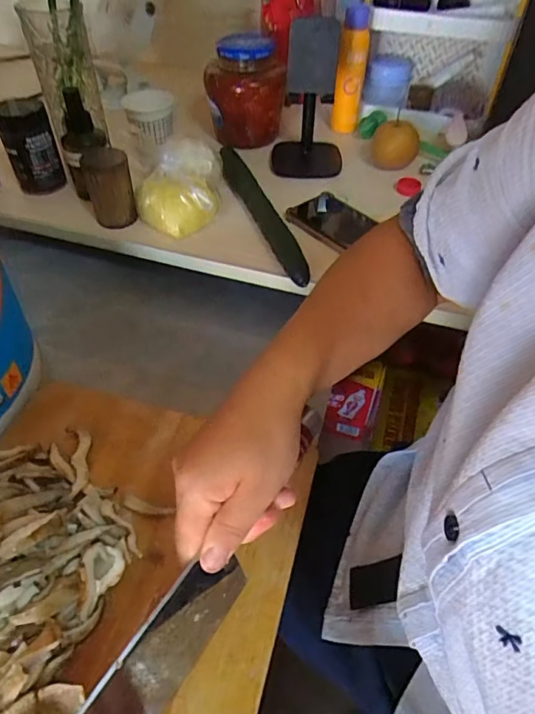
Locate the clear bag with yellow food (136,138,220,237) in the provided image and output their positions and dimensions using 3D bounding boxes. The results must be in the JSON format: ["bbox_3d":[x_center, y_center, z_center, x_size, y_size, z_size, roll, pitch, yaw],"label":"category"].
[{"bbox_3d":[-0.111,-0.212,0.599,0.106,0.070,0.120,-5,48,-6],"label":"clear bag with yellow food"}]

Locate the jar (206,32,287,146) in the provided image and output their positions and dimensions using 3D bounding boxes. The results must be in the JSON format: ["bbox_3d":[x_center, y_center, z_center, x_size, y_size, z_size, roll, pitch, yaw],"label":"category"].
[{"bbox_3d":[-0.032,-0.402,0.726,0.111,0.129,0.107,0,48,0],"label":"jar"}]

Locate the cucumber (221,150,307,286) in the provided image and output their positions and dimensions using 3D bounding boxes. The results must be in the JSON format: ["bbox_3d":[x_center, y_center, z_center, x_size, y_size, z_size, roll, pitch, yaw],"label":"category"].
[{"bbox_3d":[-0.009,-0.183,0.603,0.033,0.028,0.273,-16,50,-14],"label":"cucumber"}]

